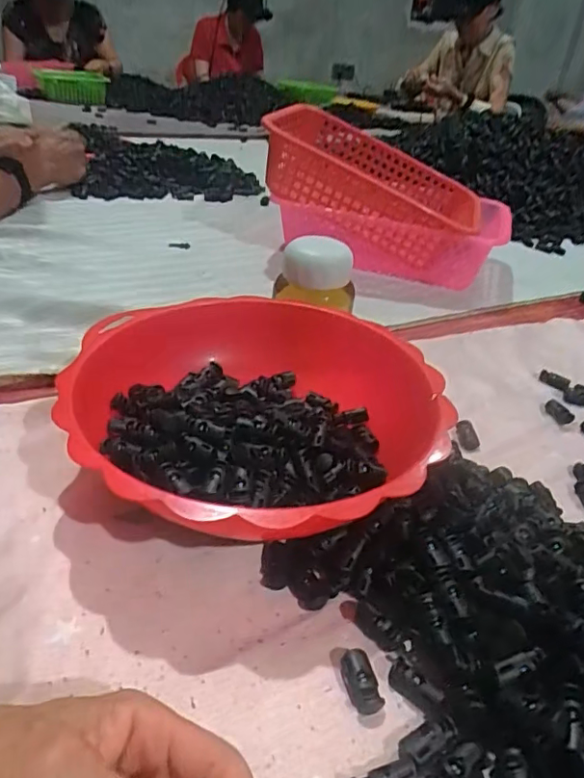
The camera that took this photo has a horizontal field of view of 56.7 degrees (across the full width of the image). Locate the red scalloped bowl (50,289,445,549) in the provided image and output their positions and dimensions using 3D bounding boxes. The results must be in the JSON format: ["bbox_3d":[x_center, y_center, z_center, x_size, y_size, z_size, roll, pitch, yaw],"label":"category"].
[{"bbox_3d":[-0.027,0.021,0.372,0.231,0.071,0.223,4,33,-3],"label":"red scalloped bowl"}]

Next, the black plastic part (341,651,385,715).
[{"bbox_3d":[0.034,0.140,0.258,0.014,0.011,0.027,-9,36,-21],"label":"black plastic part"}]

